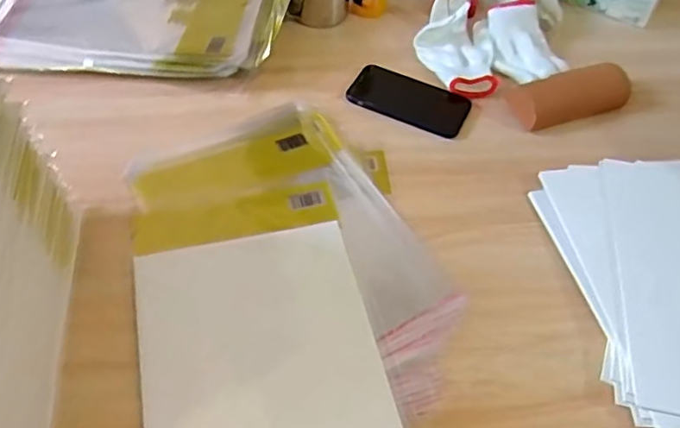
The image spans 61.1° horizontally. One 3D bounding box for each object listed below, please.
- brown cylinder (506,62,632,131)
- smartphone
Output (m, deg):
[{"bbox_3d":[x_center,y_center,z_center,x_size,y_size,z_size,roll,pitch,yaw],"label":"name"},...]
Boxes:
[{"bbox_3d":[0.291,-0.154,0.726,0.153,0.040,0.063,-14,56,-14],"label":"brown cylinder"},{"bbox_3d":[0.091,-0.148,0.745,0.149,0.011,0.083,23,55,13],"label":"smartphone"}]

